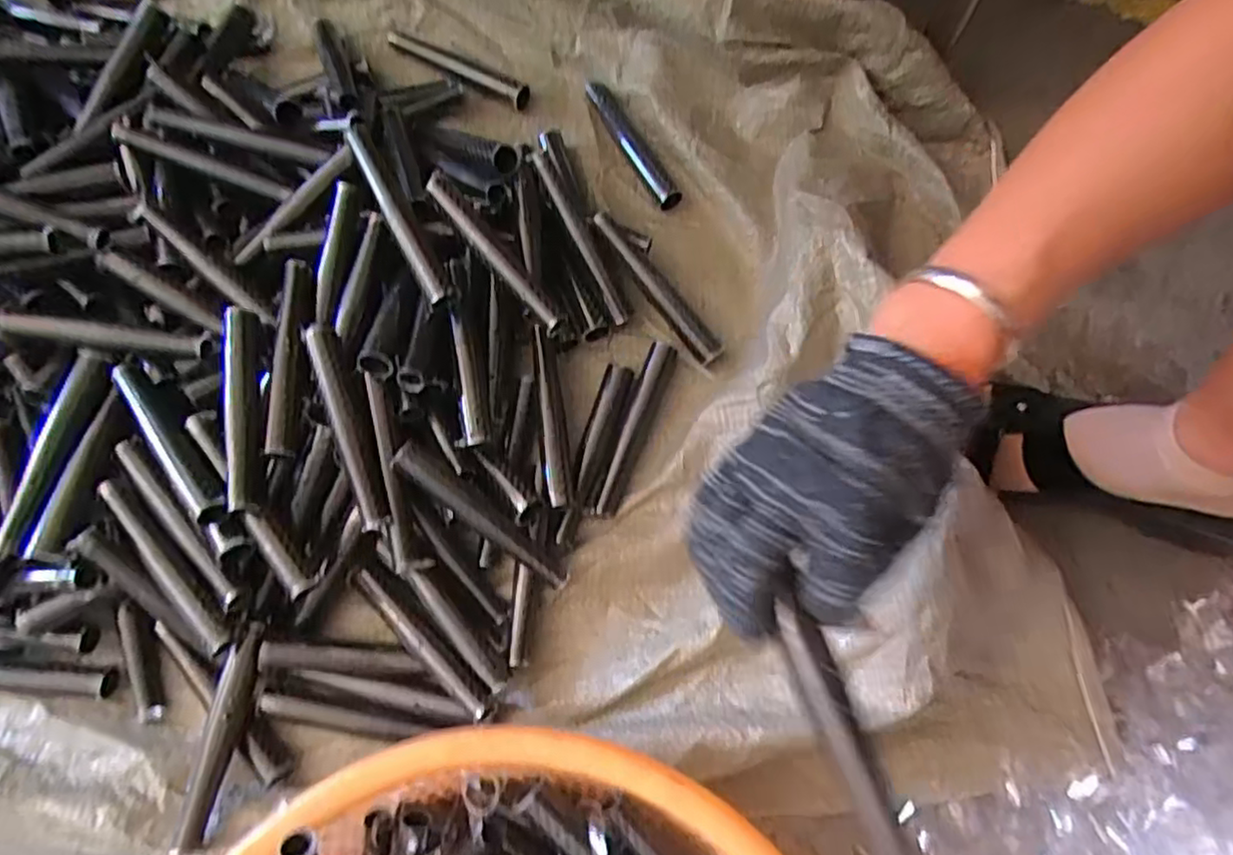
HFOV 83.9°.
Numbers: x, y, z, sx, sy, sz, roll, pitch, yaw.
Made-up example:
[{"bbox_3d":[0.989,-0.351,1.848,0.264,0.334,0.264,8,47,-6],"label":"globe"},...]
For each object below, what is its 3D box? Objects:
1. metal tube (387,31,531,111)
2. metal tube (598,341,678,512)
[{"bbox_3d":[-0.151,-0.342,0.653,0.149,0.016,0.016,26,73,9],"label":"metal tube"},{"bbox_3d":[0.016,0.001,0.552,0.018,0.024,0.146,18,72,6],"label":"metal tube"}]

